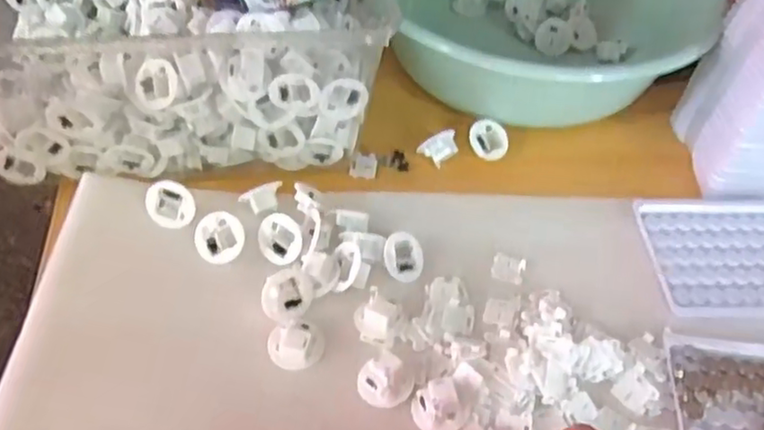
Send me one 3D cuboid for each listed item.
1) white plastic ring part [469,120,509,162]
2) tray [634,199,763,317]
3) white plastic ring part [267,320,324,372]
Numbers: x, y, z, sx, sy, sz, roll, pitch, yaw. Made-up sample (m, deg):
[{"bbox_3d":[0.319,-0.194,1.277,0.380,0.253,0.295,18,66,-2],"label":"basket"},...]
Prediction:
[{"bbox_3d":[0.085,-0.059,0.518,0.031,0.015,0.032,10,50,5],"label":"white plastic ring part"},{"bbox_3d":[0.249,0.026,0.458,0.128,0.011,0.107,-1,50,-4],"label":"tray"},{"bbox_3d":[-0.051,0.077,0.389,0.033,0.016,0.029,-6,51,-8],"label":"white plastic ring part"}]

